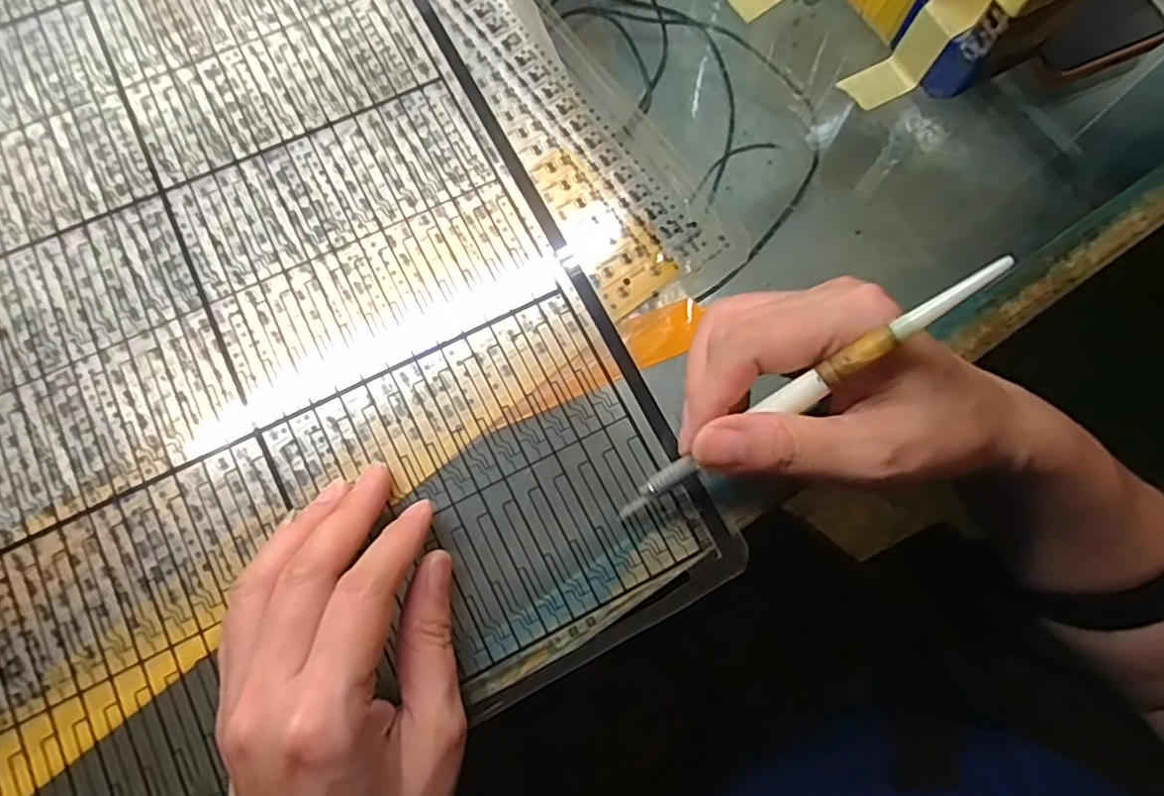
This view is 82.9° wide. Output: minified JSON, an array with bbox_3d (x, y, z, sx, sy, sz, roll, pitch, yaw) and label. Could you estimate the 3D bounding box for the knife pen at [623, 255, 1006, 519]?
[{"bbox_3d":[0.068,0.003,0.223,0.151,0.013,0.009,-39,74,32],"label":"knife pen"}]

